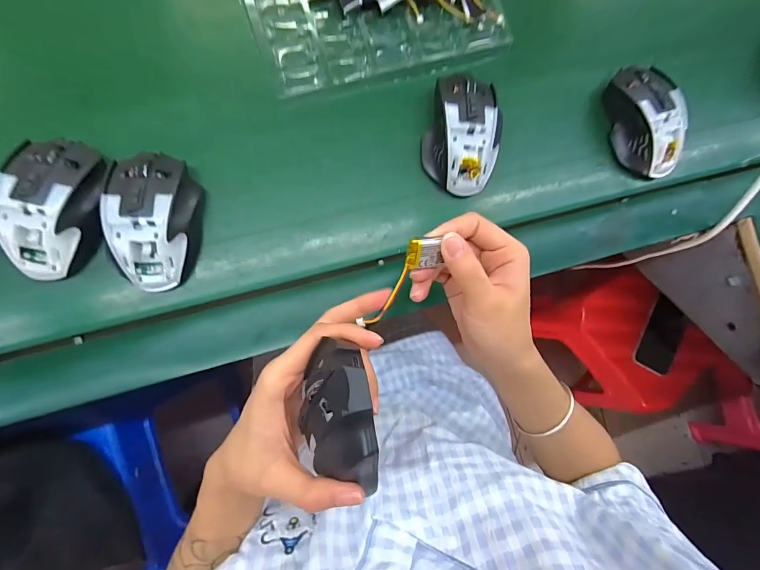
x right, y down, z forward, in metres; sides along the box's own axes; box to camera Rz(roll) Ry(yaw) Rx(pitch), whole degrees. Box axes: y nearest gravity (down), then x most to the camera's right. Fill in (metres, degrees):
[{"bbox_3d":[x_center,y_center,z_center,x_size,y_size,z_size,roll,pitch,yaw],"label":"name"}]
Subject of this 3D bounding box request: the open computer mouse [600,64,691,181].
[{"bbox_3d":[0.277,-0.170,0.373,0.057,0.034,0.110,-14,88,-8],"label":"open computer mouse"}]

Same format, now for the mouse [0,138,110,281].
[{"bbox_3d":[-0.264,-0.065,0.300,0.072,0.038,0.113,-3,87,-7],"label":"mouse"}]

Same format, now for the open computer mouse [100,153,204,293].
[{"bbox_3d":[-0.191,-0.055,0.310,0.067,0.041,0.114,-4,87,-7],"label":"open computer mouse"}]

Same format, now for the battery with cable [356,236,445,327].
[{"bbox_3d":[0.014,0.000,0.238,0.024,0.013,0.073,34,108,-4],"label":"battery with cable"}]

